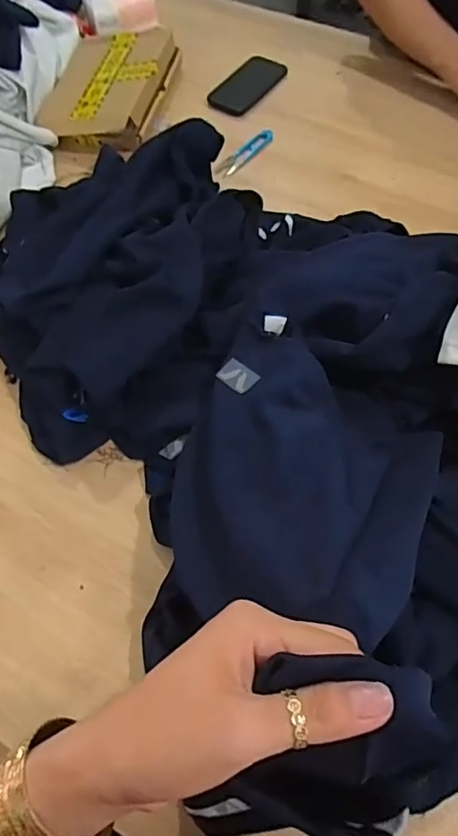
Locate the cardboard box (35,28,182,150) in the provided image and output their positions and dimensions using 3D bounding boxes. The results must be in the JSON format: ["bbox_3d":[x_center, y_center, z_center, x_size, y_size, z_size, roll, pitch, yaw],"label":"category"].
[{"bbox_3d":[-0.196,-0.559,0.912,0.187,0.054,0.270,11,64,8],"label":"cardboard box"}]

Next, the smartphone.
[{"bbox_3d":[0.031,-0.574,0.939,0.081,0.006,0.156,34,69,18],"label":"smartphone"}]

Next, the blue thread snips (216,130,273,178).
[{"bbox_3d":[0.026,-0.420,0.859,0.026,0.007,0.115,38,70,20],"label":"blue thread snips"}]

